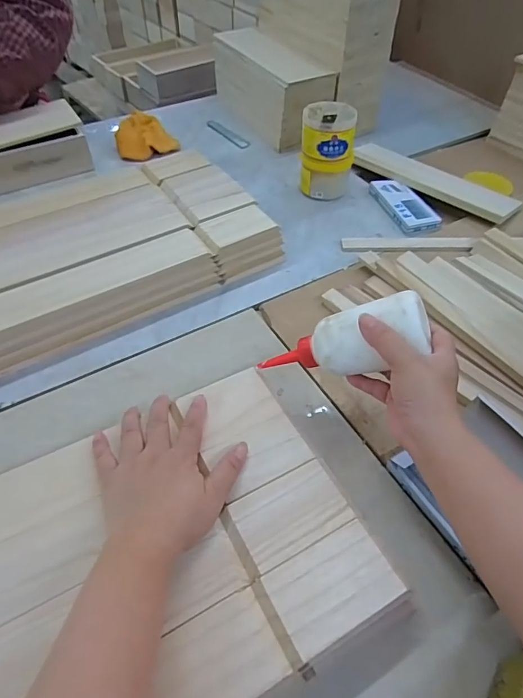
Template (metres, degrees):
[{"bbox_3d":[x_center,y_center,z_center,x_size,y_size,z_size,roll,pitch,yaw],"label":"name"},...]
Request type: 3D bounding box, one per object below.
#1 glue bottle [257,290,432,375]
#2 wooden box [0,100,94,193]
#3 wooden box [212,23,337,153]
[{"bbox_3d":[0.066,-0.001,0.396,0.154,0.040,0.046,-21,41,32],"label":"glue bottle"},{"bbox_3d":[-0.416,-0.289,0.687,0.289,0.077,0.088,-30,56,-23],"label":"wooden box"},{"bbox_3d":[0.010,-0.500,0.853,0.105,0.121,0.314,-22,54,-18],"label":"wooden box"}]

